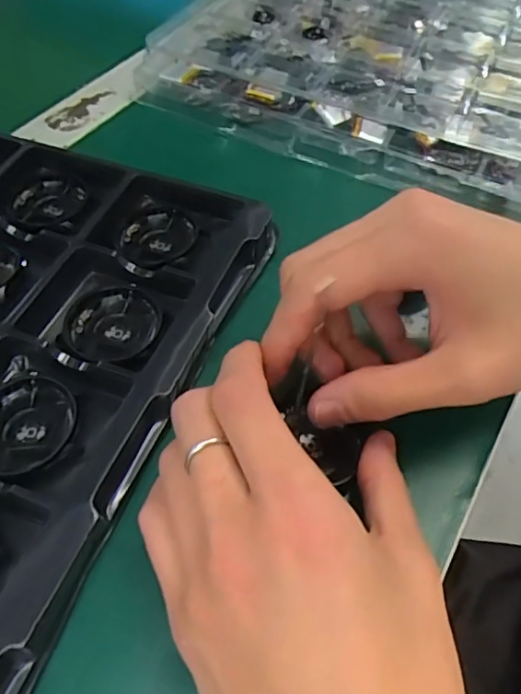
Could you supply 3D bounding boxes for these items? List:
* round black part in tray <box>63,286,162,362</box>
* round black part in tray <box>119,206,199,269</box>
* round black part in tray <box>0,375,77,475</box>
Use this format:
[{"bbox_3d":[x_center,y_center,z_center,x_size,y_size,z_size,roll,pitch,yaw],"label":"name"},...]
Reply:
[{"bbox_3d":[-0.070,-0.009,0.260,0.043,0.009,0.042,1,54,-1],"label":"round black part in tray"},{"bbox_3d":[-0.054,-0.057,0.291,0.040,0.012,0.045,-12,56,-10],"label":"round black part in tray"},{"bbox_3d":[-0.100,0.032,0.228,0.038,0.010,0.043,25,57,15],"label":"round black part in tray"}]

